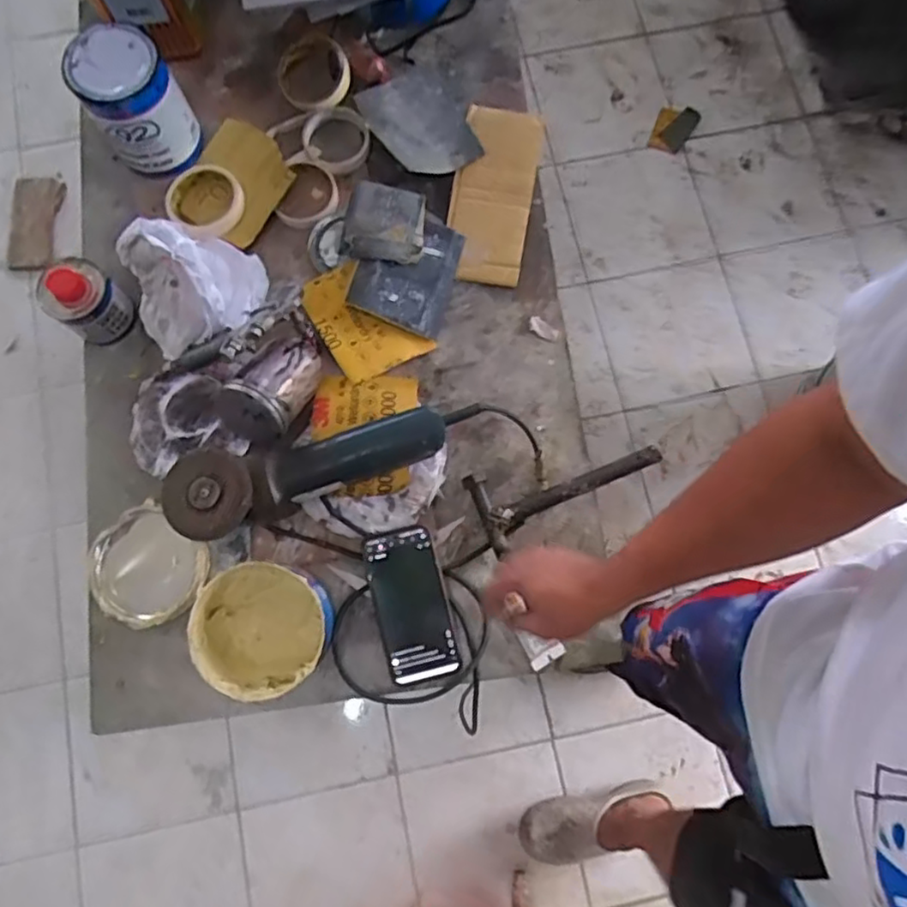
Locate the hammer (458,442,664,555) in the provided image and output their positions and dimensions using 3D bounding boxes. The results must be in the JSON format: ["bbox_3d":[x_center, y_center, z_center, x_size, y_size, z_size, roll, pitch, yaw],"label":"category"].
[{"bbox_3d":[0.122,0.030,0.730,0.208,0.034,0.095,-24,78,-5],"label":"hammer"}]

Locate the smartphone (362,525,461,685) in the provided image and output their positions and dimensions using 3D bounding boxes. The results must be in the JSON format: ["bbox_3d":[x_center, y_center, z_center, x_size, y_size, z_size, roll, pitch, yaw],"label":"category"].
[{"bbox_3d":[-0.045,0.160,0.706,0.075,0.010,0.160,-14,78,-3],"label":"smartphone"}]

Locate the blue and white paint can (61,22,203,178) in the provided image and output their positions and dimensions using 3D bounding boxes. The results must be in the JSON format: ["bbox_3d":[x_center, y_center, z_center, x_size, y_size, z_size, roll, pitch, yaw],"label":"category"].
[{"bbox_3d":[-0.366,-0.402,0.759,0.101,0.119,0.105,0,77,1],"label":"blue and white paint can"}]

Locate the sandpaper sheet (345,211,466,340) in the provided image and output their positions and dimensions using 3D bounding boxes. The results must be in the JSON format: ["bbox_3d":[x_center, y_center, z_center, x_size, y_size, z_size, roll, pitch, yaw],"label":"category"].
[{"bbox_3d":[-0.052,-0.219,0.785,0.110,0.012,0.142,22,74,-18],"label":"sandpaper sheet"}]

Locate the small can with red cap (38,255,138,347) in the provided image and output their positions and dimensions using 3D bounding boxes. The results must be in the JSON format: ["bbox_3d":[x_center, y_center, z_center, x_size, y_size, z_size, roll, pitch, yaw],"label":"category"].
[{"bbox_3d":[-0.411,-0.168,0.745,0.066,0.084,0.076,35,80,8],"label":"small can with red cap"}]

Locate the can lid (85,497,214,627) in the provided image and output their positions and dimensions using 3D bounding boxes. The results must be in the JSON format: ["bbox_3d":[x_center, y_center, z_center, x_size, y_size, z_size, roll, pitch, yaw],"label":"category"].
[{"bbox_3d":[-0.333,0.125,0.718,0.125,0.012,0.113,38,80,8],"label":"can lid"}]

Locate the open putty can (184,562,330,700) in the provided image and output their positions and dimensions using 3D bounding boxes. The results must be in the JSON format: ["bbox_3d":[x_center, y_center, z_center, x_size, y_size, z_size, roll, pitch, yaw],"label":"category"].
[{"bbox_3d":[-0.192,0.179,0.681,0.130,0.078,0.128,0,77,1],"label":"open putty can"}]

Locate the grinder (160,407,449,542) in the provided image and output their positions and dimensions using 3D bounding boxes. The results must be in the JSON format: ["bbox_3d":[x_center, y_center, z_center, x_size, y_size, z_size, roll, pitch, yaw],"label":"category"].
[{"bbox_3d":[-0.153,0.011,0.695,0.284,0.080,0.086,-21,78,-4],"label":"grinder"}]

